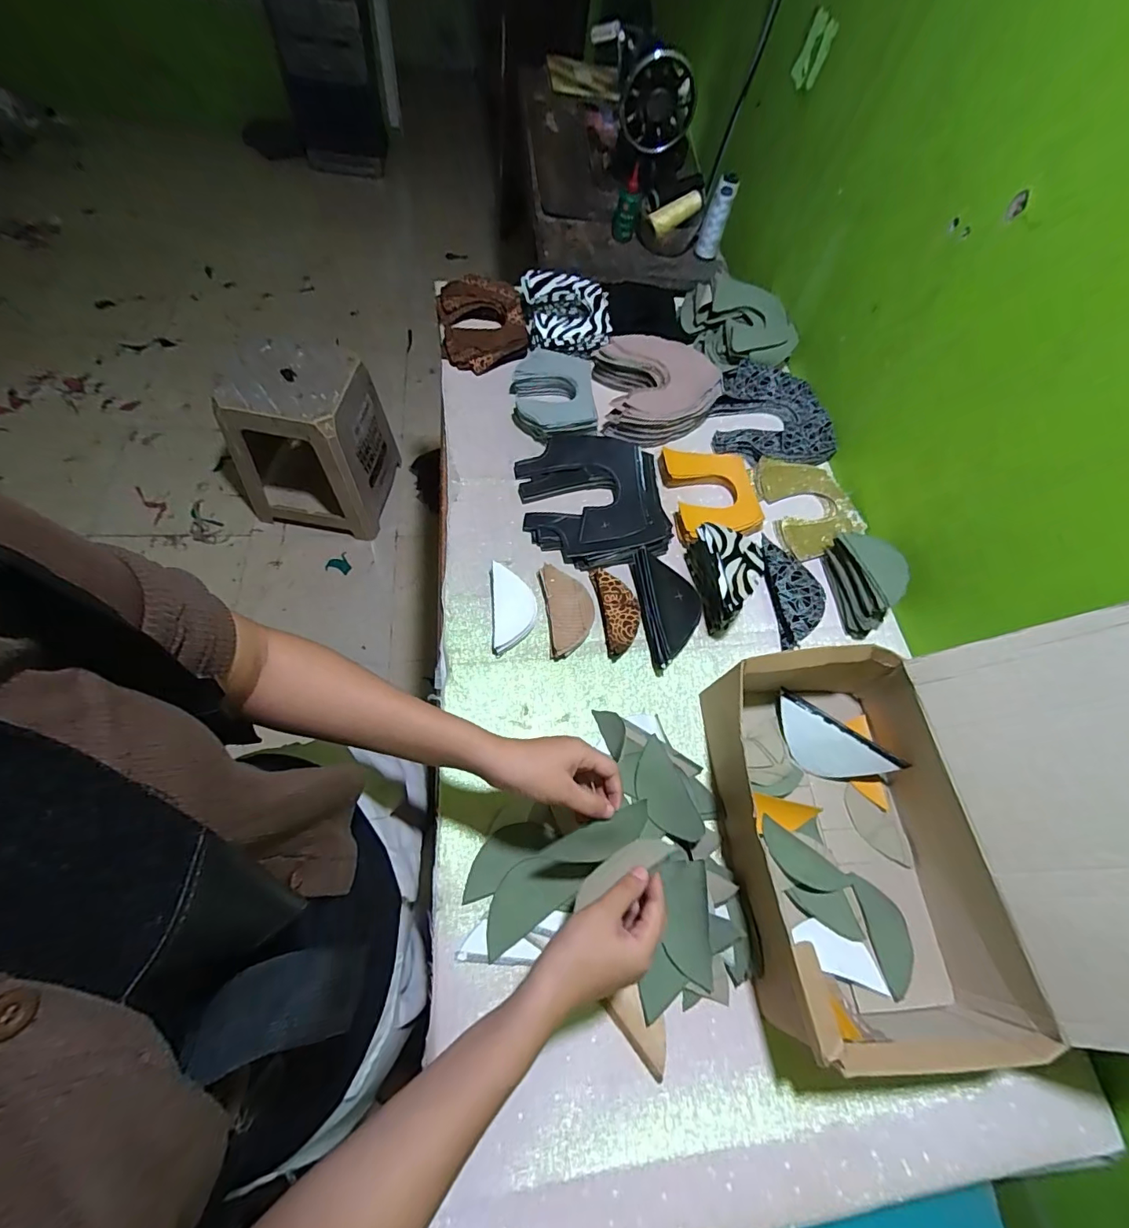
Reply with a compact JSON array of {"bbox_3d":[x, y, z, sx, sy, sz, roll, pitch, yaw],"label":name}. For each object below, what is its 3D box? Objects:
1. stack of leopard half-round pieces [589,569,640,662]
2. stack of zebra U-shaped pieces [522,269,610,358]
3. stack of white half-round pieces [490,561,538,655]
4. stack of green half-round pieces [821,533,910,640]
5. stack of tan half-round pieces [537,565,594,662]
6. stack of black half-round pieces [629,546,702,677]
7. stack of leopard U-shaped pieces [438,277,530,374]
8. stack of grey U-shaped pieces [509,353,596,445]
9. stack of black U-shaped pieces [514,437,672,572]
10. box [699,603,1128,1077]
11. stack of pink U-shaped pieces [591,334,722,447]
[{"bbox_3d":[0.068,-0.006,0.620,0.049,0.022,0.120,-6,66,-11],"label":"stack of leopard half-round pieces"},{"bbox_3d":[0.003,-0.493,0.805,0.139,0.030,0.157,0,65,-8],"label":"stack of zebra U-shaped pieces"},{"bbox_3d":[-0.061,-0.008,0.604,0.052,0.016,0.111,-1,65,-9],"label":"stack of white half-round pieces"},{"bbox_3d":[0.401,-0.046,0.649,0.068,0.059,0.134,4,62,-5],"label":"stack of green half-round pieces"},{"bbox_3d":[0.004,-0.005,0.612,0.059,0.018,0.117,-6,66,-11],"label":"stack of tan half-round pieces"},{"bbox_3d":[0.132,-0.010,0.619,0.079,0.042,0.151,-7,63,-11],"label":"stack of black half-round pieces"},{"bbox_3d":[-0.135,-0.477,0.812,0.137,0.040,0.183,-6,66,-11],"label":"stack of leopard U-shaped pieces"},{"bbox_3d":[-0.018,-0.331,0.746,0.118,0.034,0.154,-3,65,-10],"label":"stack of grey U-shaped pieces"},{"bbox_3d":[0.038,-0.165,0.679,0.190,0.032,0.208,-5,65,-11],"label":"stack of black U-shaped pieces"},{"bbox_3d":[0.339,0.177,0.430,0.322,0.244,0.334,-2,62,-9],"label":"box"},{"bbox_3d":[0.144,-0.354,0.774,0.182,0.054,0.180,-5,65,-11],"label":"stack of pink U-shaped pieces"}]

